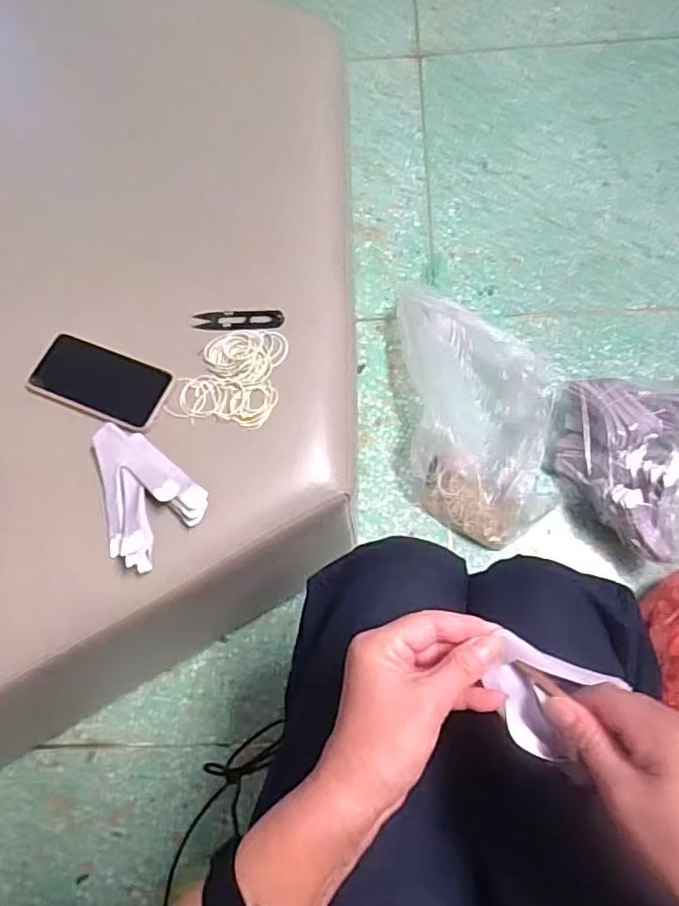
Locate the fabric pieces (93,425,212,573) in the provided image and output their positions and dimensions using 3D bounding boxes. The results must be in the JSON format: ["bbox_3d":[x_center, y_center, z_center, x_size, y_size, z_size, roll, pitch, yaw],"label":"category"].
[{"bbox_3d":[-0.208,0.038,0.588,0.136,0.029,0.099,40,77,17],"label":"fabric pieces"}]

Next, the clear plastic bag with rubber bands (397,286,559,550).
[{"bbox_3d":[0.235,-0.077,0.980,0.252,0.111,0.445,-4,69,0],"label":"clear plastic bag with rubber bands"}]

